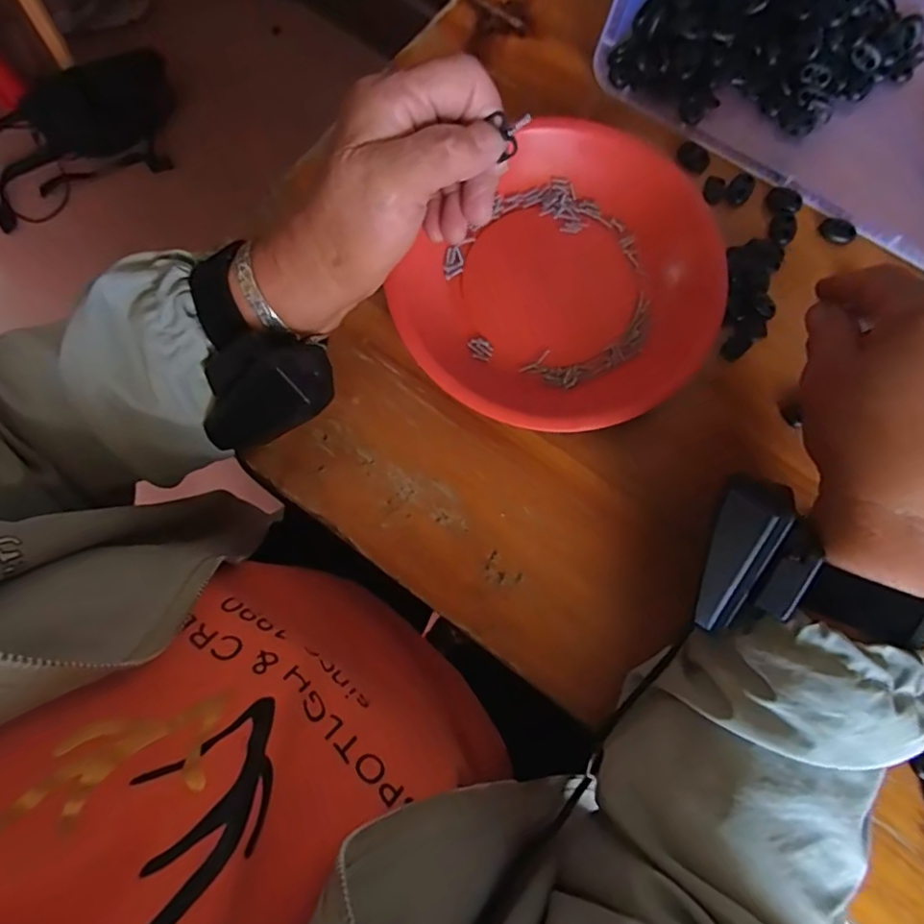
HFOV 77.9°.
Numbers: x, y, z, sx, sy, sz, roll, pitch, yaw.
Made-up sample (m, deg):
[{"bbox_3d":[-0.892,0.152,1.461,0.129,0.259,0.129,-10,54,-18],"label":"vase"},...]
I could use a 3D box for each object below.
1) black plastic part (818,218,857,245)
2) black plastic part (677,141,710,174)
[{"bbox_3d":[0.243,-0.149,0.369,0.013,0.010,0.021,-43,83,-8],"label":"black plastic part"},{"bbox_3d":[0.154,-0.202,0.378,0.021,0.010,0.013,38,81,6],"label":"black plastic part"}]

